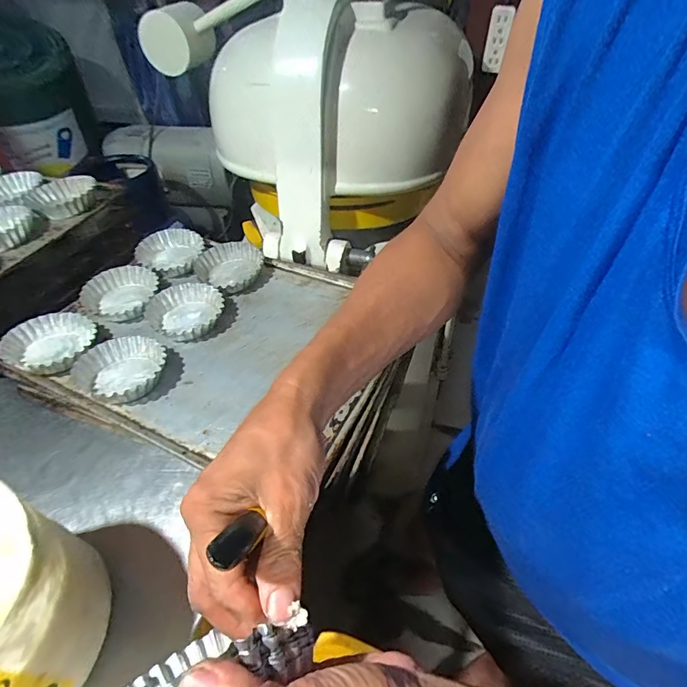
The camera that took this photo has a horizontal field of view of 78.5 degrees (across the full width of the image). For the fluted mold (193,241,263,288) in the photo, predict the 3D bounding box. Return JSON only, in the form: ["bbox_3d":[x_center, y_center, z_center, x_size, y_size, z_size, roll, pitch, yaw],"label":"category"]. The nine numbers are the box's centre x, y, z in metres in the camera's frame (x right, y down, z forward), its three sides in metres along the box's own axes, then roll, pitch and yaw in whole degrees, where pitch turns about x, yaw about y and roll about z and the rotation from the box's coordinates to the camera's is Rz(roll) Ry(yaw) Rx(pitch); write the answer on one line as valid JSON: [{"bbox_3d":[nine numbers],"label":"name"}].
[{"bbox_3d":[-0.177,-0.125,0.654,0.093,0.024,0.088,16,48,18],"label":"fluted mold"}]

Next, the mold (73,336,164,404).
[{"bbox_3d":[-0.266,0.031,0.510,0.090,0.030,0.091,-1,45,1],"label":"mold"}]

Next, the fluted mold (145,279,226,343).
[{"bbox_3d":[-0.216,-0.044,0.583,0.097,0.028,0.097,-1,45,1],"label":"fluted mold"}]

